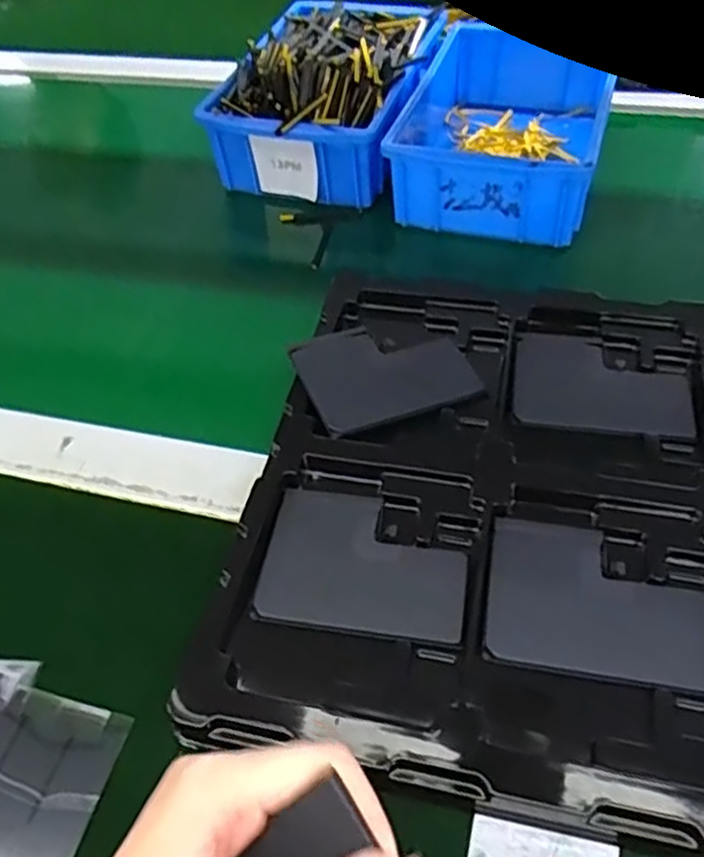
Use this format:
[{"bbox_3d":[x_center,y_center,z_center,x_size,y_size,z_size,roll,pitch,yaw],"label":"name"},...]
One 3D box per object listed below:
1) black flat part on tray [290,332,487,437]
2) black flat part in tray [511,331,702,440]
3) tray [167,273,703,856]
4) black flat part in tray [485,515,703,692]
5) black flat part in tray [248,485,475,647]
[{"bbox_3d":[0.018,-0.033,0.394,0.088,0.006,0.068,-19,52,-11],"label":"black flat part on tray"},{"bbox_3d":[0.134,-0.022,0.387,0.090,0.010,0.066,8,52,10],"label":"black flat part in tray"},{"bbox_3d":[0.116,0.031,0.337,0.318,0.024,0.282,9,52,11],"label":"tray"},{"bbox_3d":[0.105,0.072,0.308,0.089,0.004,0.067,7,52,10],"label":"black flat part in tray"},{"bbox_3d":[0.006,0.060,0.327,0.090,0.005,0.069,6,51,9],"label":"black flat part in tray"}]

